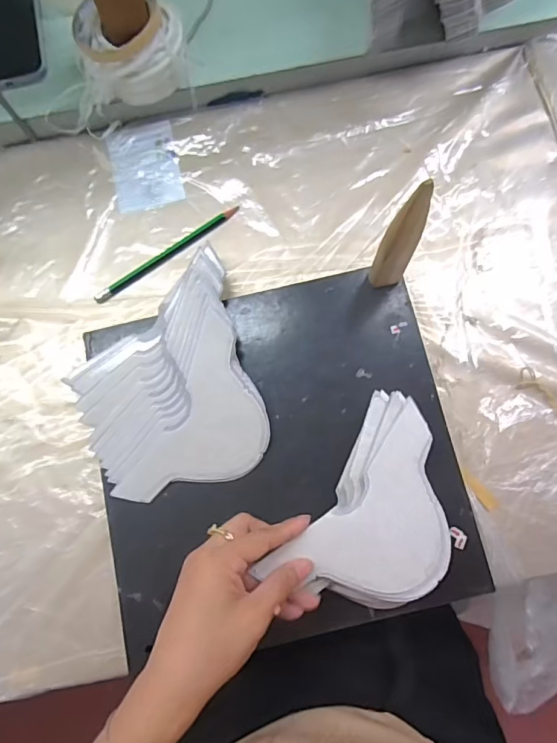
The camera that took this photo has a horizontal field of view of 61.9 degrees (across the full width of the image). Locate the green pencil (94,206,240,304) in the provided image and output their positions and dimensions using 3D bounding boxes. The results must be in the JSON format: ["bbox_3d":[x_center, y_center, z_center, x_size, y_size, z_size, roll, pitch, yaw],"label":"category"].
[{"bbox_3d":[-0.113,-0.120,0.471,0.167,0.006,0.011,-36,80,-6],"label":"green pencil"}]

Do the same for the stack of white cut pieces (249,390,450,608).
[{"bbox_3d":[0.084,0.106,0.354,0.107,0.025,0.161,34,81,8],"label":"stack of white cut pieces"}]

